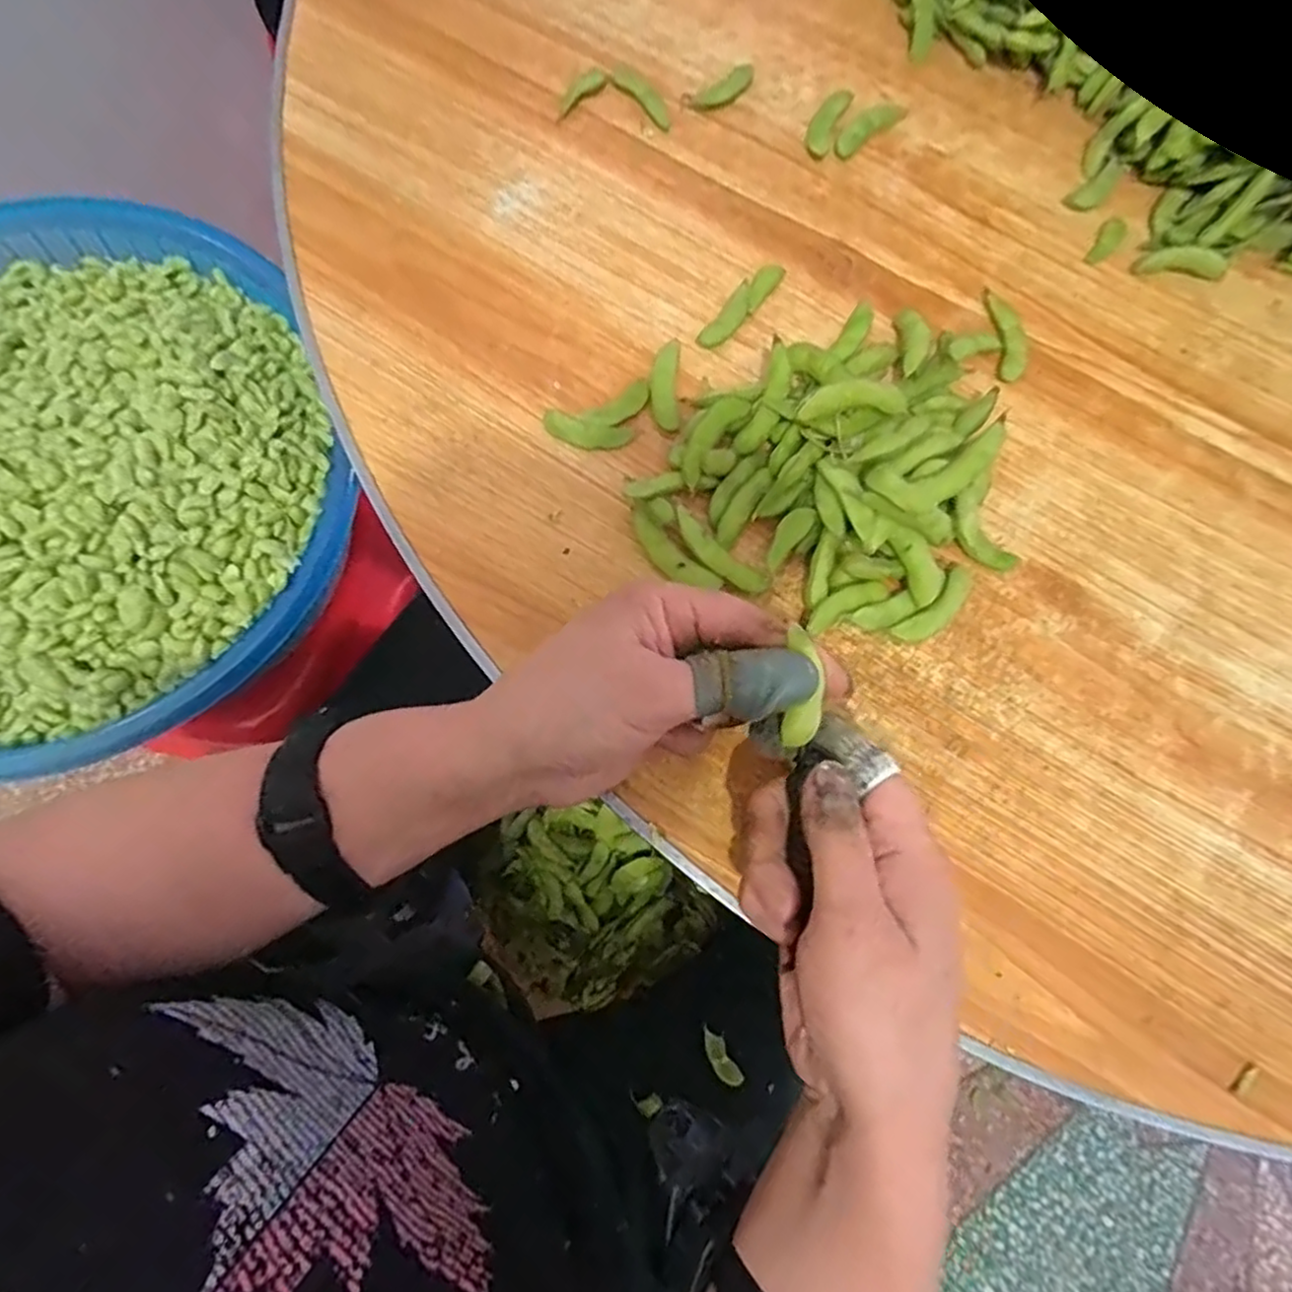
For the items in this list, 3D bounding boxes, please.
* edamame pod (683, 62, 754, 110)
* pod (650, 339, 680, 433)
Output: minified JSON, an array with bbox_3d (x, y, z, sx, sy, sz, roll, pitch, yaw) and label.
[{"bbox_3d":[0.045,-0.324,0.399,0.053,0.009,0.014,-39,81,-11],"label":"edamame pod"},{"bbox_3d":[0.009,-0.132,0.349,0.014,0.005,0.049,2,76,-2],"label":"pod"}]

